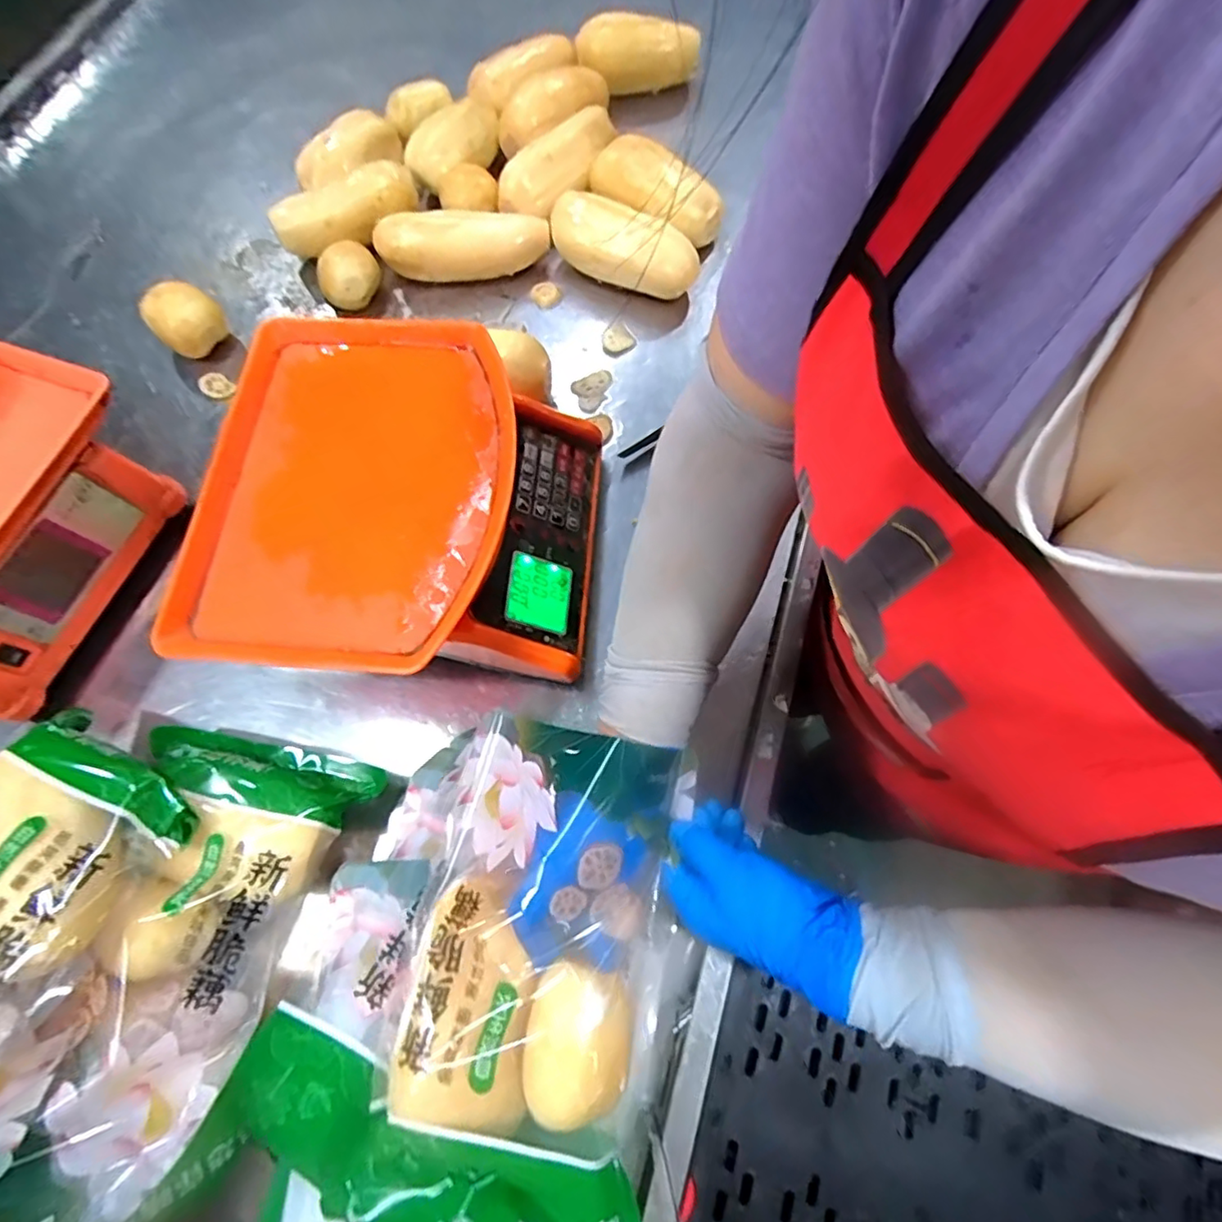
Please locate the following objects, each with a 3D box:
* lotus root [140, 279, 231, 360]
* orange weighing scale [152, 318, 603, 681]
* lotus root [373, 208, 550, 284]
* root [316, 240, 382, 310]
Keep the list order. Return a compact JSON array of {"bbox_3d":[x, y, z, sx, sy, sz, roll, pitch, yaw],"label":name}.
[{"bbox_3d":[-0.438,-0.300,0.629,0.073,0.054,0.067,41,77,14],"label":"lotus root"},{"bbox_3d":[-0.158,-0.082,0.481,0.282,0.101,0.286,3,71,3],"label":"orange weighing scale"},{"bbox_3d":[-0.154,-0.385,0.635,0.177,0.058,0.056,-16,71,-3],"label":"lotus root"},{"bbox_3d":[-0.275,-0.350,0.639,0.061,0.054,0.062,-34,73,-9],"label":"root"}]

